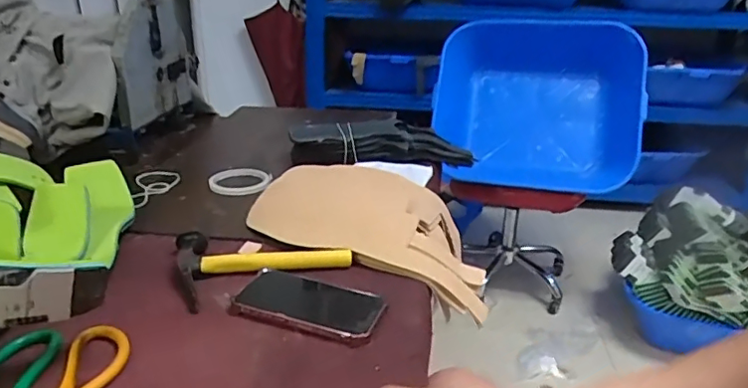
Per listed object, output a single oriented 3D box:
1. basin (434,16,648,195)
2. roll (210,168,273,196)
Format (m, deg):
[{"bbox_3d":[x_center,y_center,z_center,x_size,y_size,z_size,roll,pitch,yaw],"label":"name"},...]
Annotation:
[{"bbox_3d":[0.510,-0.301,1.739,0.604,0.582,0.160,2,-14,14],"label":"basin"},{"bbox_3d":[-0.209,-0.022,0.874,0.090,0.010,0.090,1,24,-1],"label":"roll"}]

